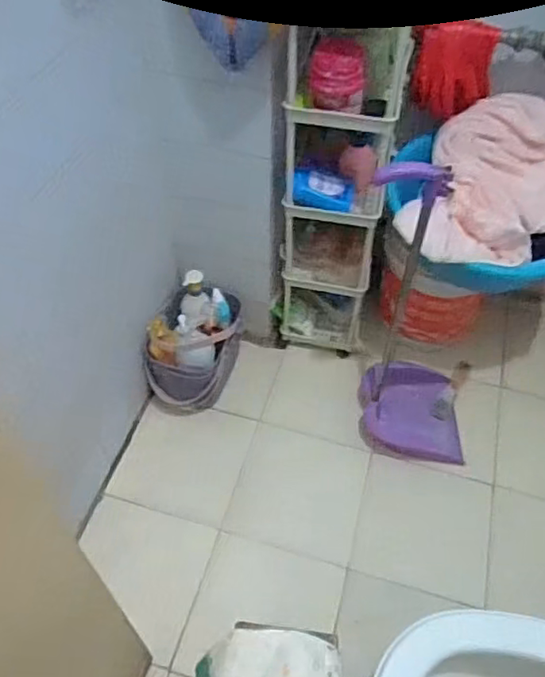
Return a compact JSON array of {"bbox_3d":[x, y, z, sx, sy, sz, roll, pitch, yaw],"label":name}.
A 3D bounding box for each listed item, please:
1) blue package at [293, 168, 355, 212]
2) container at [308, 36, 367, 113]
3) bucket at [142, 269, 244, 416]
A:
[{"bbox_3d":[0.108,-0.319,1.247,0.130,0.057,0.073,3,51,2],"label":"blue package"},{"bbox_3d":[0.118,-0.474,1.057,0.099,0.117,0.079,10,52,7],"label":"container"},{"bbox_3d":[-0.196,0.011,1.468,0.193,0.237,0.285,14,52,10],"label":"bucket"}]

